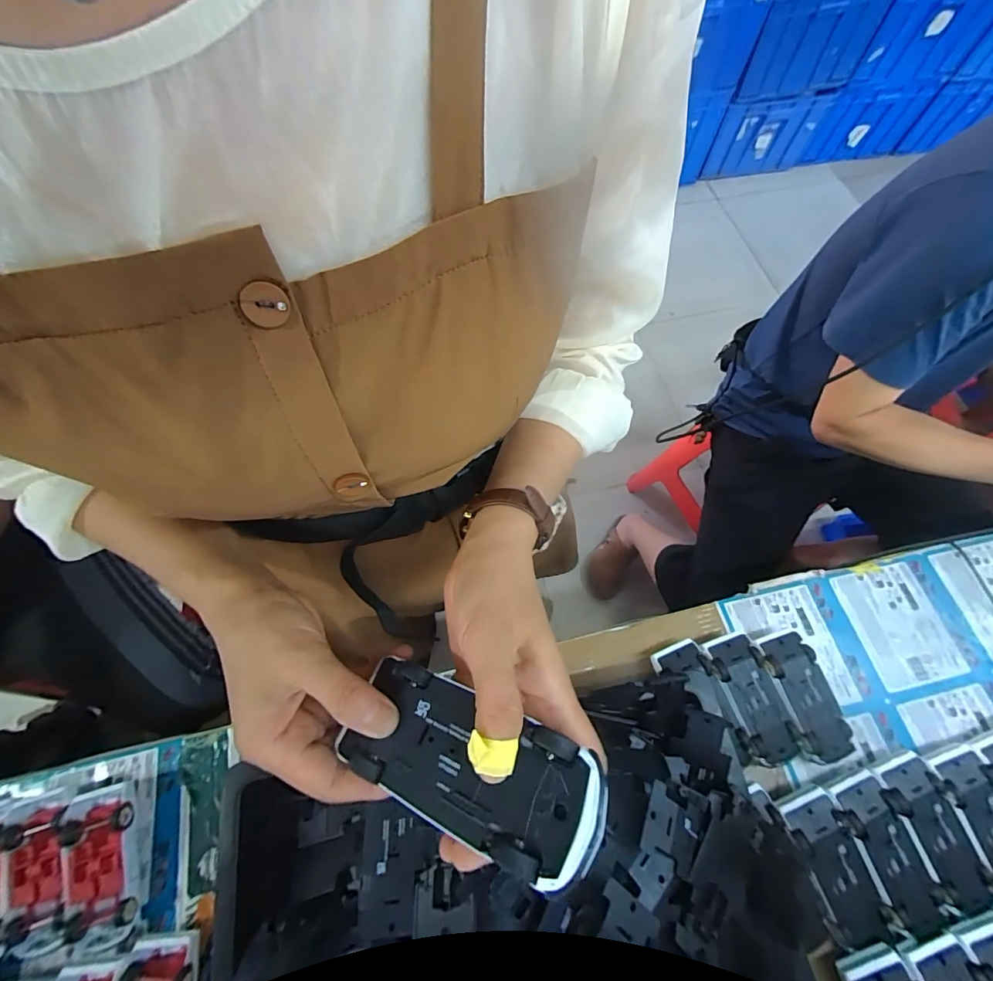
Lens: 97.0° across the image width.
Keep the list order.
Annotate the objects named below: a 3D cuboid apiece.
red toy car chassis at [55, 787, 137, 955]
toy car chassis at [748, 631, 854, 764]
[{"bbox_3d":[-0.363,0.349,0.410,0.060,0.038,0.128,-10,68,-5],"label":"red toy car chassis"},{"bbox_3d":[0.325,0.220,0.476,0.061,0.037,0.126,-14,68,-6],"label":"toy car chassis"}]

